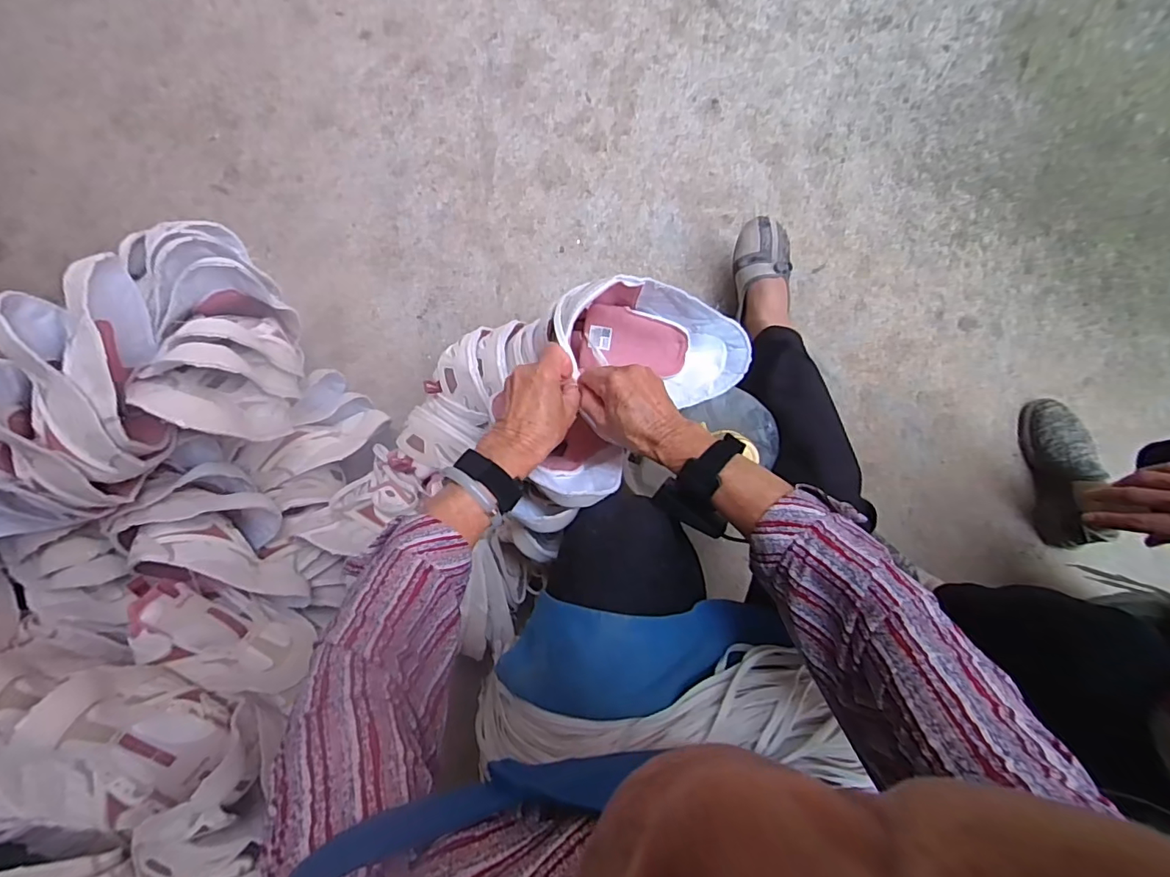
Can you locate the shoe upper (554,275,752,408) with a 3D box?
[{"bbox_3d":[0.073,-0.107,0.586,0.218,0.078,0.107,17,88,-8],"label":"shoe upper"}]

